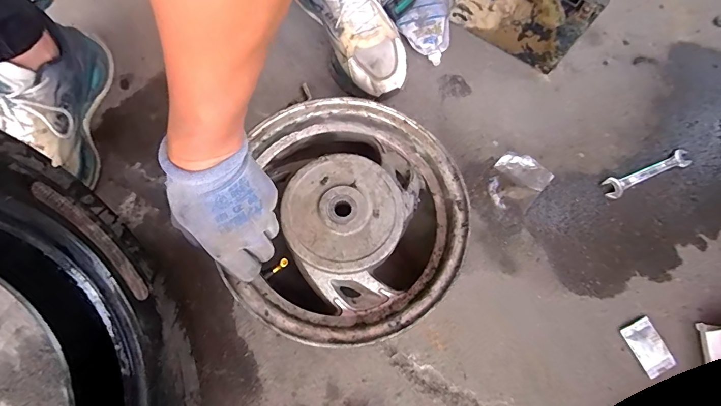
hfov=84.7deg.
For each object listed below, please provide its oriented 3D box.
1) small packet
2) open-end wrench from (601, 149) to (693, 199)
[{"bbox_3d":[0.331,0.165,0.455,0.037,0.012,0.057,-20,72,-9],"label":"small packet"},{"bbox_3d":[0.378,-0.040,0.521,0.128,0.010,0.026,-21,72,-9],"label":"open-end wrench"}]

